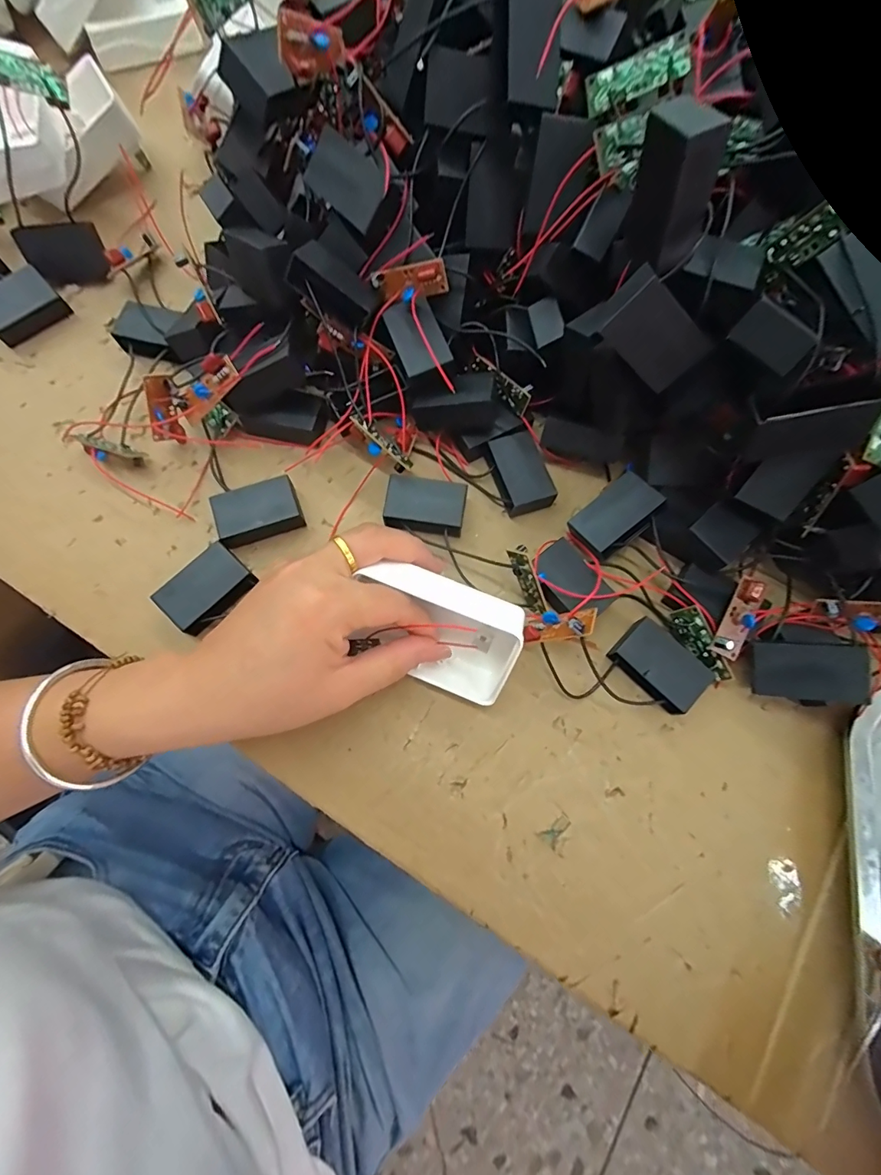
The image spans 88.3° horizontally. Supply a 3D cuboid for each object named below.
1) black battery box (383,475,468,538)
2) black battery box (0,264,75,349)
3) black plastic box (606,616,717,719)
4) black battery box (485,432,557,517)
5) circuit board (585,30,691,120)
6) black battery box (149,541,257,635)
[{"bbox_3d":[-0.009,-0.048,0.277,0.047,0.017,0.032,8,74,1],"label":"black battery box"},{"bbox_3d":[-0.280,-0.187,0.305,0.047,0.025,0.026,-42,79,-12],"label":"black battery box"},{"bbox_3d":[0.121,0.044,0.254,0.049,0.018,0.033,43,78,10],"label":"black plastic box"},{"bbox_3d":[0.049,-0.070,0.285,0.031,0.017,0.048,-16,75,-6],"label":"black battery box"},{"bbox_3d":[0.092,-0.240,0.213,0.044,0.015,0.004,-11,31,17],"label":"circuit board"},{"bbox_3d":[-0.132,0.002,0.260,0.032,0.018,0.046,43,78,10],"label":"black battery box"}]

